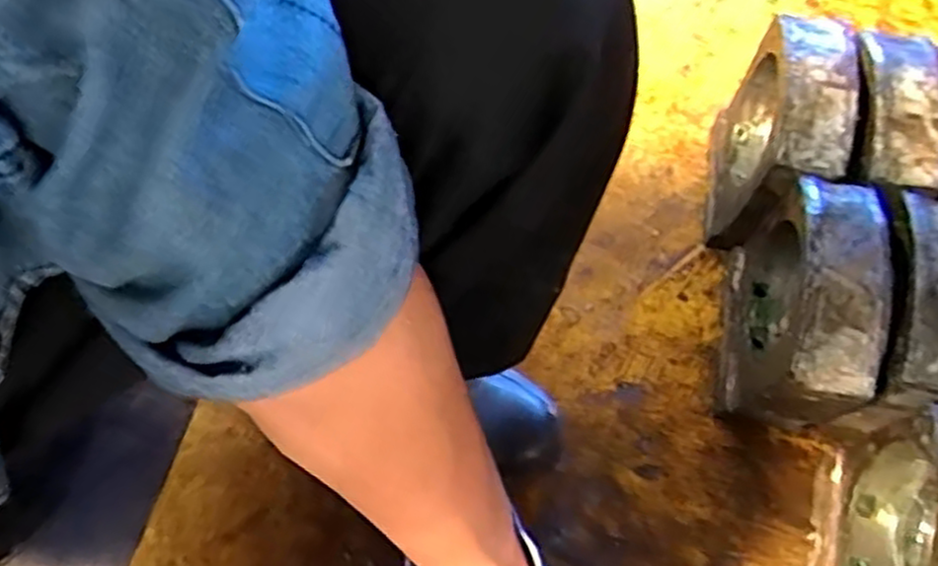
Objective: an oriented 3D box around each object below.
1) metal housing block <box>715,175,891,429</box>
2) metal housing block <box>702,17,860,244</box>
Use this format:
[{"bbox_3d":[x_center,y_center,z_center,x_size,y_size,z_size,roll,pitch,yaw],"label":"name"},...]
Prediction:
[{"bbox_3d":[0.266,0.024,0.611,0.061,0.193,0.167,7,67,3],"label":"metal housing block"},{"bbox_3d":[0.269,-0.126,0.659,0.064,0.189,0.140,8,68,3],"label":"metal housing block"}]

